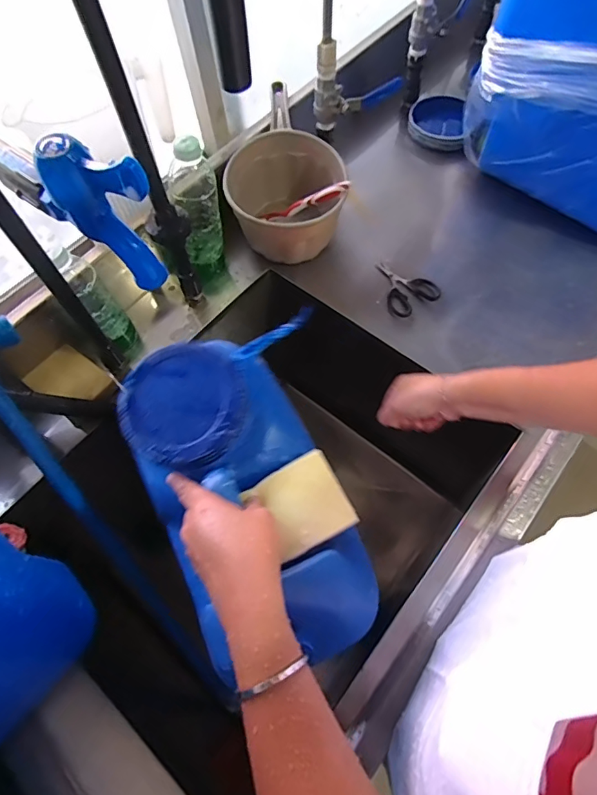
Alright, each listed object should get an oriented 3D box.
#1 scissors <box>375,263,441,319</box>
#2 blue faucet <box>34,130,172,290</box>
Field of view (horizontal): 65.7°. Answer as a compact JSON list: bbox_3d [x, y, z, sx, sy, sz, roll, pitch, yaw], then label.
[{"bbox_3d":[0.148,-0.165,0.671,0.077,0.009,0.101,-29,65,-11],"label":"scissors"},{"bbox_3d":[-0.103,-0.095,0.254,0.060,0.080,0.026,31,69,18],"label":"blue faucet"}]

